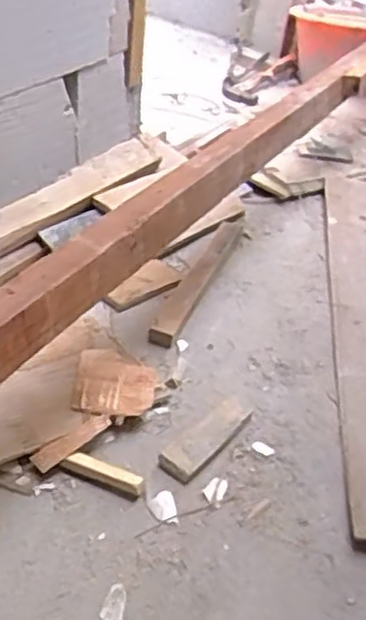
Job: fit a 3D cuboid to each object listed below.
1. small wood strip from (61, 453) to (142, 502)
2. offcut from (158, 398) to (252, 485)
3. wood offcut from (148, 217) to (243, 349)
[{"bbox_3d":[-0.095,0.196,0.850,0.095,0.025,0.020,18,37,14],"label":"small wood strip"},{"bbox_3d":[0.031,0.161,0.925,0.049,0.019,0.162,27,40,25],"label":"offcut"},{"bbox_3d":[0.033,-0.064,1.230,0.045,0.028,0.404,16,37,12],"label":"wood offcut"}]

